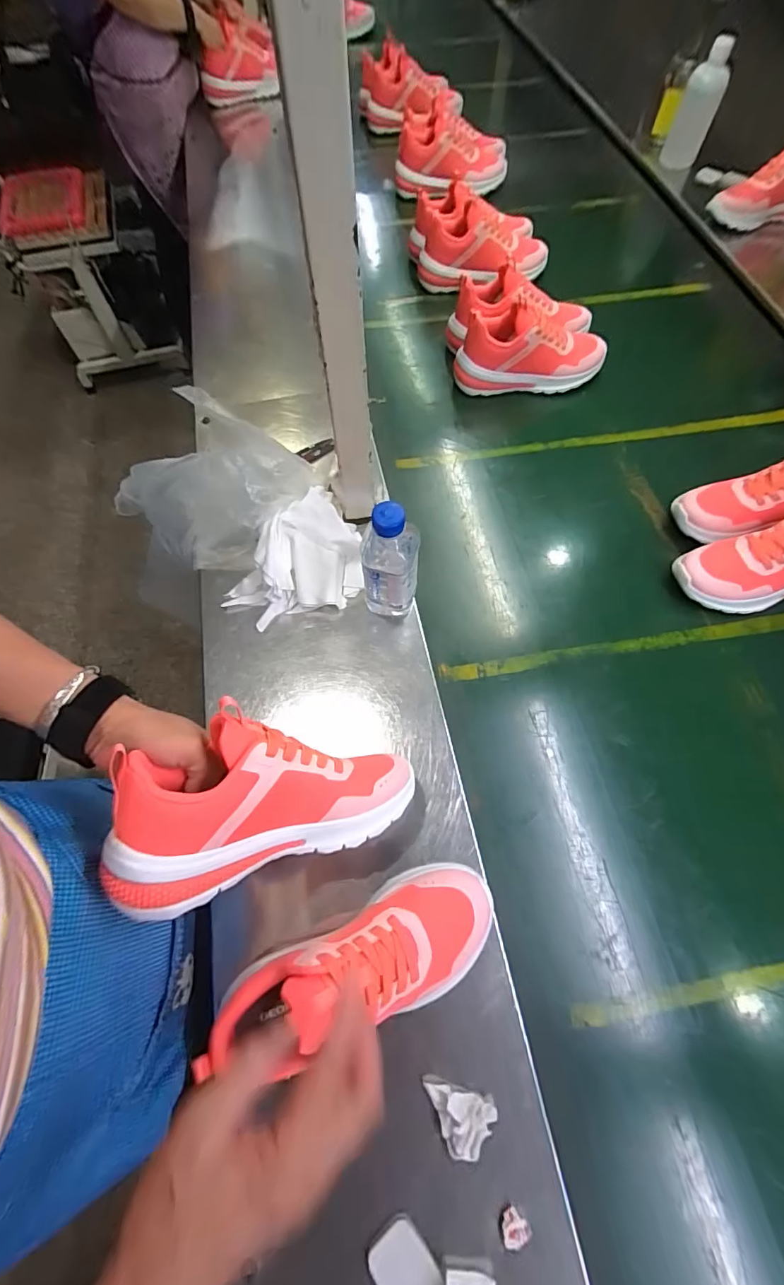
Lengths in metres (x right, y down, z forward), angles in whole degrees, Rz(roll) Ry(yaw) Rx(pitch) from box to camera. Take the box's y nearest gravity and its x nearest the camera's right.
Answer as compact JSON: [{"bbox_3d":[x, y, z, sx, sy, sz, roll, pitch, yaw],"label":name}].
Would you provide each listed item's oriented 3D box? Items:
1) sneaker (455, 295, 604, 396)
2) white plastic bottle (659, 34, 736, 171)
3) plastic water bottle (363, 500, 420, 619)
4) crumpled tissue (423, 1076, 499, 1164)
[{"bbox_3d":[0.226,-0.470,0.741,0.243,0.125,0.078,-1,67,2],"label":"sneaker"},{"bbox_3d":[0.640,-1.116,0.963,0.080,0.185,0.070,20,67,9],"label":"white plastic bottle"},{"bbox_3d":[-0.002,-0.089,0.507,0.058,0.163,0.055,6,67,5],"label":"plastic water bottle"},{"bbox_3d":[0.053,0.392,0.375,0.059,0.016,0.040,12,68,7],"label":"crumpled tissue"}]

